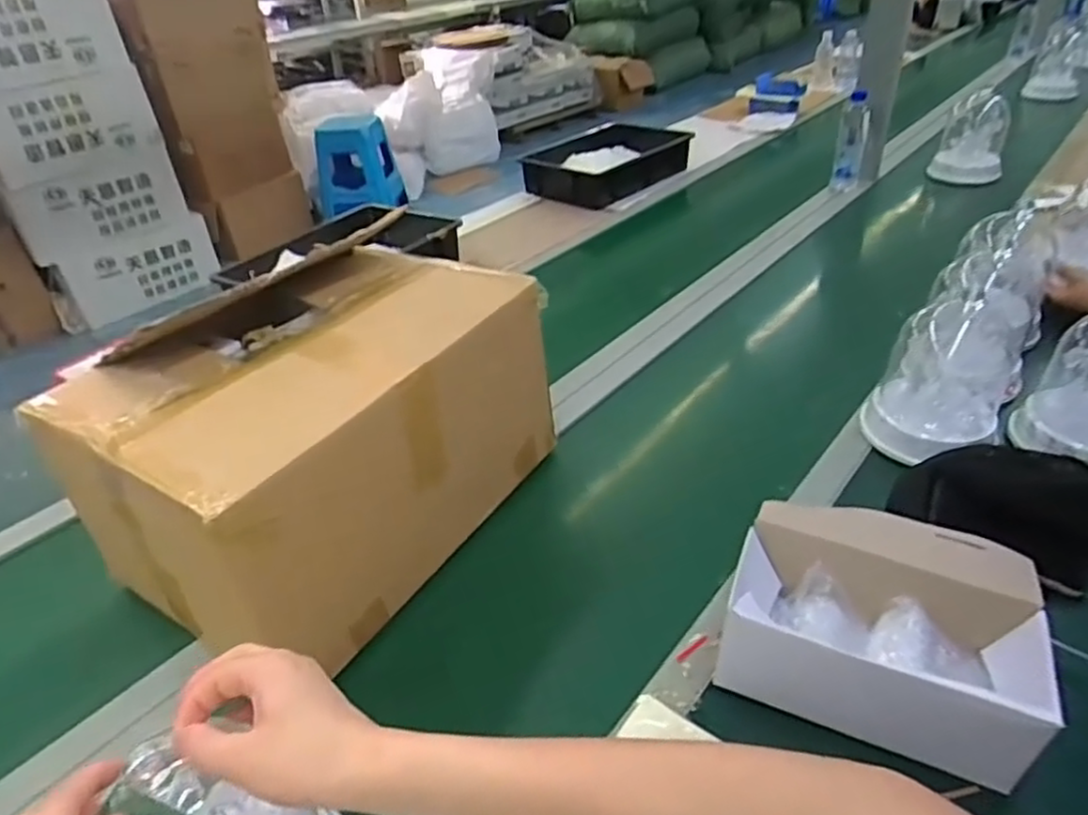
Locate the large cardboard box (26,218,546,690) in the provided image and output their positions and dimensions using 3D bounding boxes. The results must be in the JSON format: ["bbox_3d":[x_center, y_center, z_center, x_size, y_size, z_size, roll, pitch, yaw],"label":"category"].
[{"bbox_3d":[-0.234,0.026,0.746,0.299,0.232,0.426,18,41,27],"label":"large cardboard box"}]

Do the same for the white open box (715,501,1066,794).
[{"bbox_3d":[0.294,0.189,0.607,0.234,0.098,0.189,14,39,23],"label":"white open box"}]

